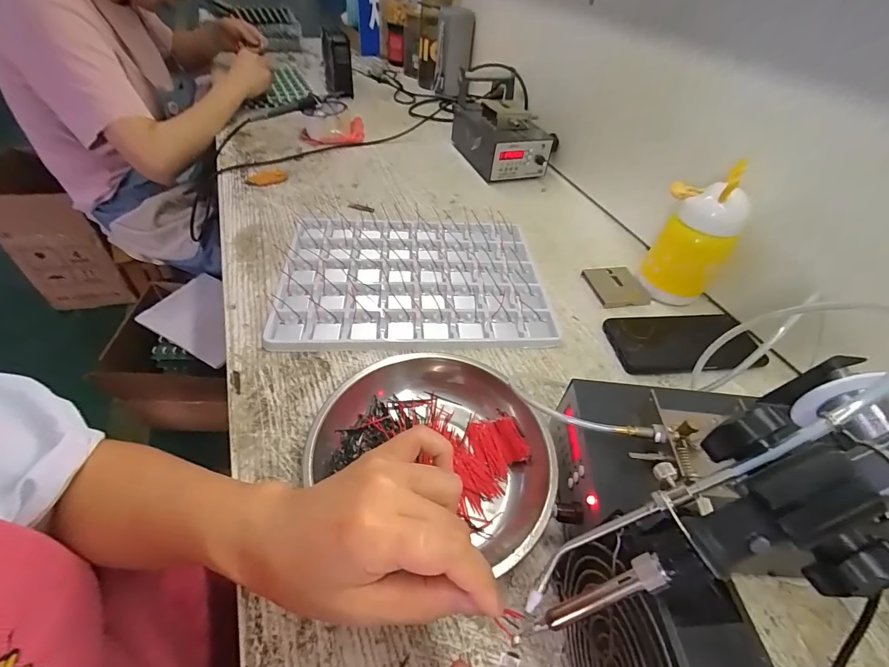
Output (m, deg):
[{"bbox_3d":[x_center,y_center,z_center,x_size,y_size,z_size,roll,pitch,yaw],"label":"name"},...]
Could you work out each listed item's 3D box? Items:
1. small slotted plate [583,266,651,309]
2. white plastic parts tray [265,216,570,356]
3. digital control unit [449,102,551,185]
[{"bbox_3d":[0.221,-0.061,0.506,0.066,0.010,0.067,3,48,-3],"label":"small slotted plate"},{"bbox_3d":[-0.037,-0.070,0.481,0.309,0.014,0.233,1,48,-5],"label":"white plastic parts tray"},{"bbox_3d":[0.098,-0.364,0.729,0.115,0.076,0.201,-11,50,-16],"label":"digital control unit"}]

